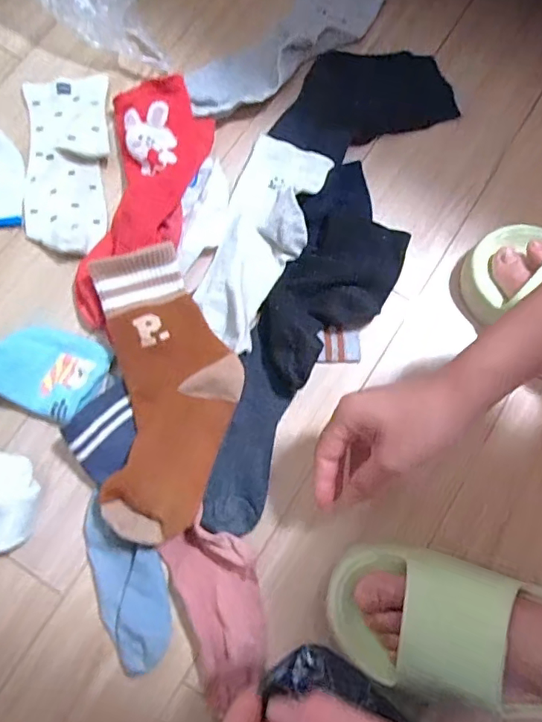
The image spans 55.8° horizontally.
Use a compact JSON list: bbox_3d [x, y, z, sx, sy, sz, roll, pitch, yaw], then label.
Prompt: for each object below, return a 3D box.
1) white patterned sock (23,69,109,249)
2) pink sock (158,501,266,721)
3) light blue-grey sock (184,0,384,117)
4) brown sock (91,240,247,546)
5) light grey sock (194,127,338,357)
[{"bbox_3d":[-0.208,-0.203,0.516,0.084,0.016,0.200,-5,78,-2],"label":"white patterned sock"},{"bbox_3d":[-0.041,0.205,0.428,0.068,0.024,0.143,-21,79,-5],"label":"pink sock"},{"bbox_3d":[0.016,-0.346,0.549,0.251,0.015,0.087,-39,81,-8],"label":"light blue-grey sock"},{"bbox_3d":[-0.087,0.023,0.455,0.120,0.039,0.251,-6,78,-2],"label":"brown sock"},{"bbox_3d":[-0.011,-0.122,0.489,0.080,0.030,0.218,19,78,4],"label":"light grey sock"}]

